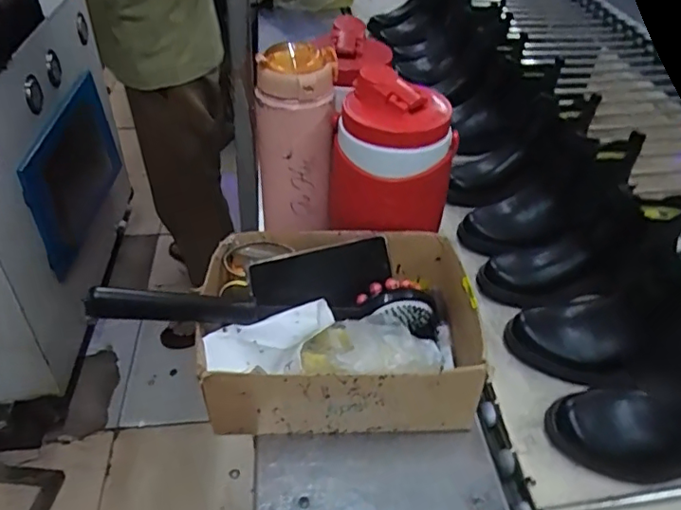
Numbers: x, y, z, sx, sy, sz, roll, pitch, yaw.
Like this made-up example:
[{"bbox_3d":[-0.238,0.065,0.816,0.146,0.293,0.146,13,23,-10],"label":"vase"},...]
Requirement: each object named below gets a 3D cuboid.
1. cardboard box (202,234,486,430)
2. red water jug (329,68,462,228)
[{"bbox_3d":[-0.002,0.079,0.608,0.274,0.122,0.204,-1,40,-2],"label":"cardboard box"},{"bbox_3d":[0.063,-0.105,0.686,0.132,0.205,0.111,-8,41,-11],"label":"red water jug"}]

